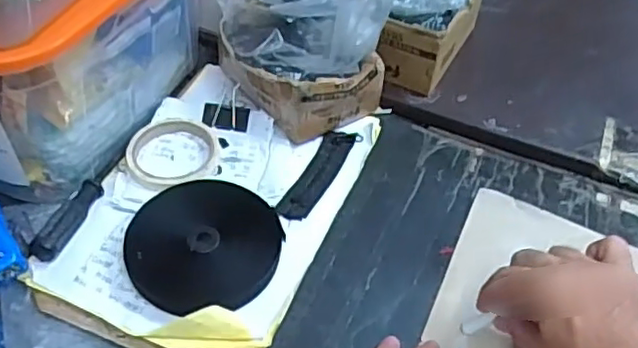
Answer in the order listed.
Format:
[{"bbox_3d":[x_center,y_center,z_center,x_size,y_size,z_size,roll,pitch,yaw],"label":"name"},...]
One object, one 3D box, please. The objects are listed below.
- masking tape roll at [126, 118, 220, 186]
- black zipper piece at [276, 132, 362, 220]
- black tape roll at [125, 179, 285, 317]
[{"bbox_3d":[-0.146,-0.022,0.633,0.089,0.011,0.090,3,49,-3],"label":"masking tape roll"},{"bbox_3d":[0.001,-0.002,0.646,0.034,0.008,0.134,22,50,13],"label":"black zipper piece"},{"bbox_3d":[-0.101,0.061,0.559,0.126,0.025,0.127,3,49,-3],"label":"black tape roll"}]

